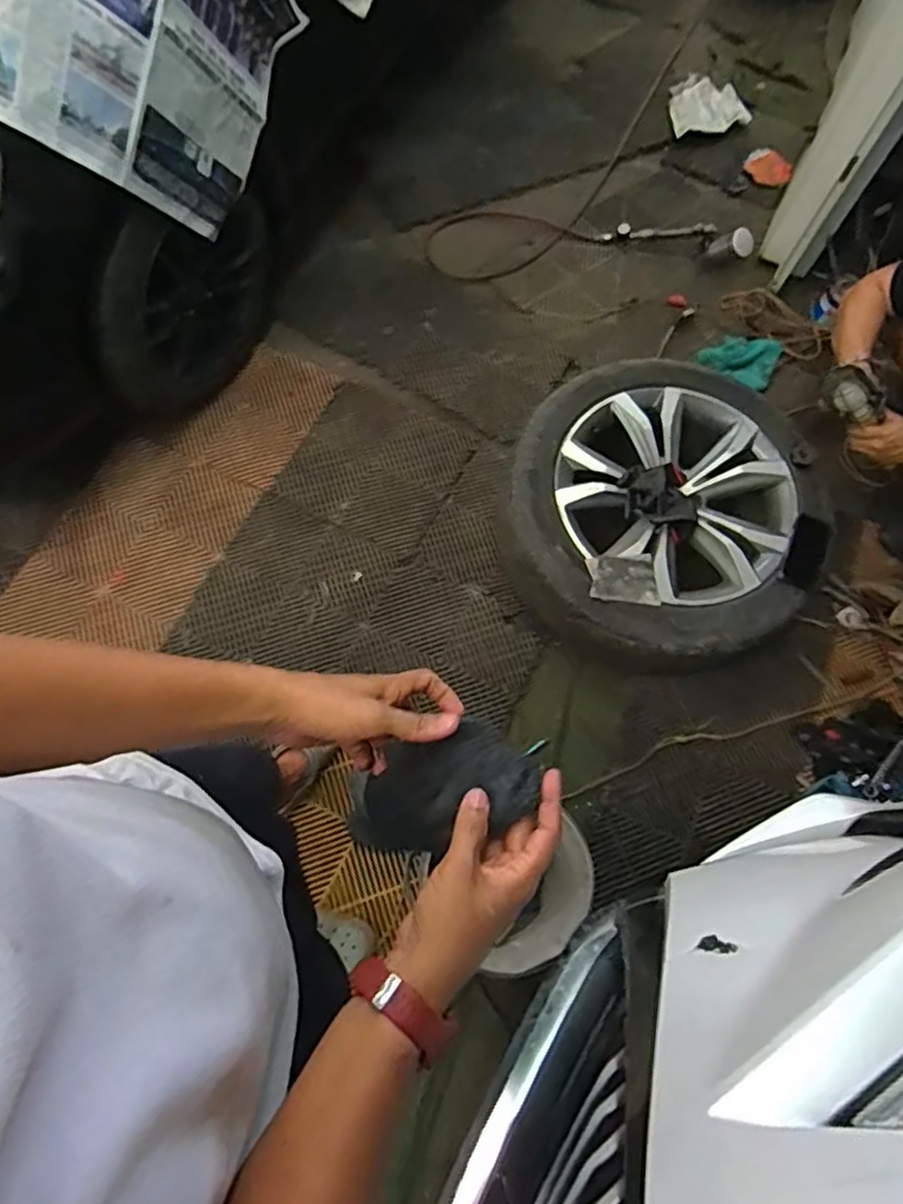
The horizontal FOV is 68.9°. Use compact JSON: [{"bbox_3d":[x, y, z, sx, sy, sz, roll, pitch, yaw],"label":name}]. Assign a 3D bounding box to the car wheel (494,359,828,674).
[{"bbox_3d":[0.457,-0.204,1.565,0.646,0.263,0.685,1,70,-3],"label":"car wheel"}]

